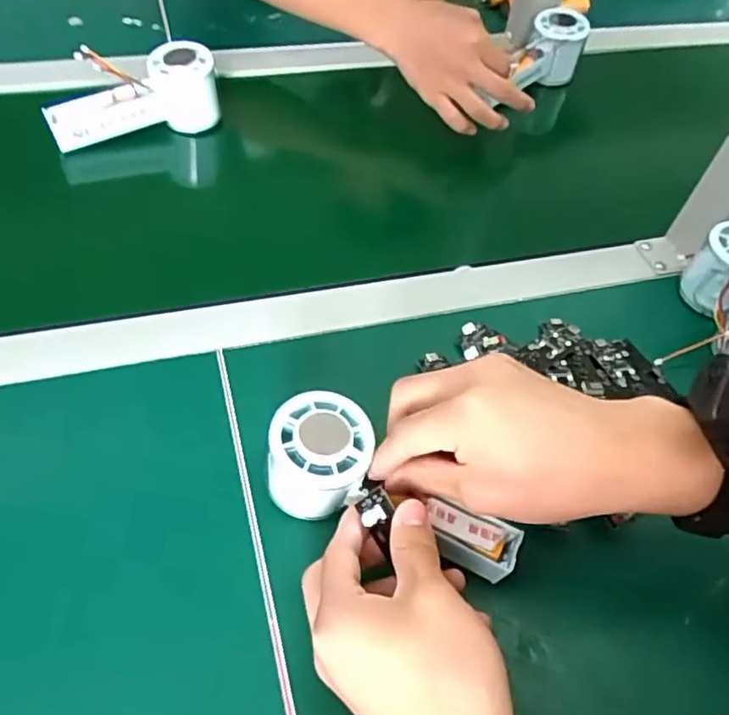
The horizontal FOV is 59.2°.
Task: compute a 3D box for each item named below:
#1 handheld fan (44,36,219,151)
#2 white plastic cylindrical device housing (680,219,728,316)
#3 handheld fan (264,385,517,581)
[{"bbox_3d":[-0.204,-0.233,0.568,0.144,0.057,0.057,-12,56,-15],"label":"handheld fan"},{"bbox_3d":[0.286,-0.066,0.507,0.053,0.062,0.057,4,54,-5],"label":"white plastic cylindrical device housing"},{"bbox_3d":[0.012,0.081,0.372,0.151,0.059,0.058,29,57,-1],"label":"handheld fan"}]

